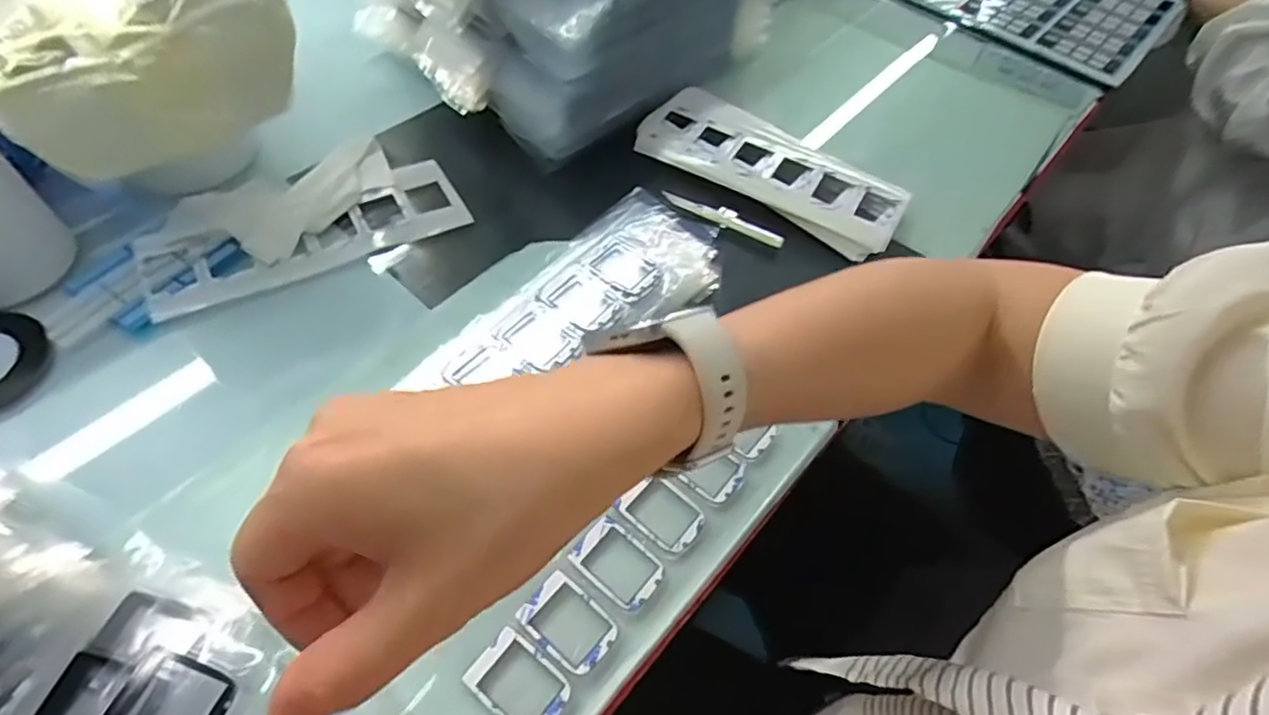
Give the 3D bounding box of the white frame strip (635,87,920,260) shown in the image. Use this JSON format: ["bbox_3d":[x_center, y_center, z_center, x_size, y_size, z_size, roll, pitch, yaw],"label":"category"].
[{"bbox_3d":[0.122,-0.170,0.572,0.232,0.015,0.102,30,58,15],"label":"white frame strip"}]

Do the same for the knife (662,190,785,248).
[{"bbox_3d":[0.073,-0.116,0.540,0.105,0.009,0.014,23,57,11],"label":"knife"}]

